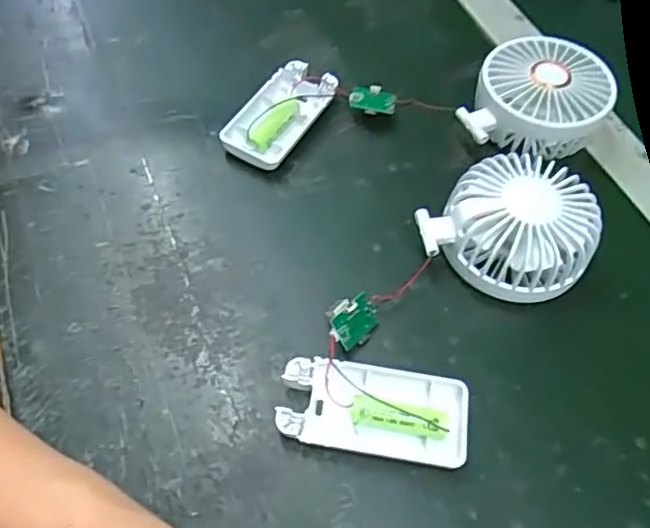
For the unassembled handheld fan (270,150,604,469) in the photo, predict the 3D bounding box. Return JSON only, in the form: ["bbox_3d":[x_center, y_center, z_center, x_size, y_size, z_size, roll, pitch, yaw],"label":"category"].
[{"bbox_3d":[0.070,0.020,0.341,0.093,0.047,0.213,34,61,17],"label":"unassembled handheld fan"}]

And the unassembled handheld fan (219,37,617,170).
[{"bbox_3d":[0.062,-0.113,0.427,0.261,0.048,0.091,0,57,-4],"label":"unassembled handheld fan"}]

